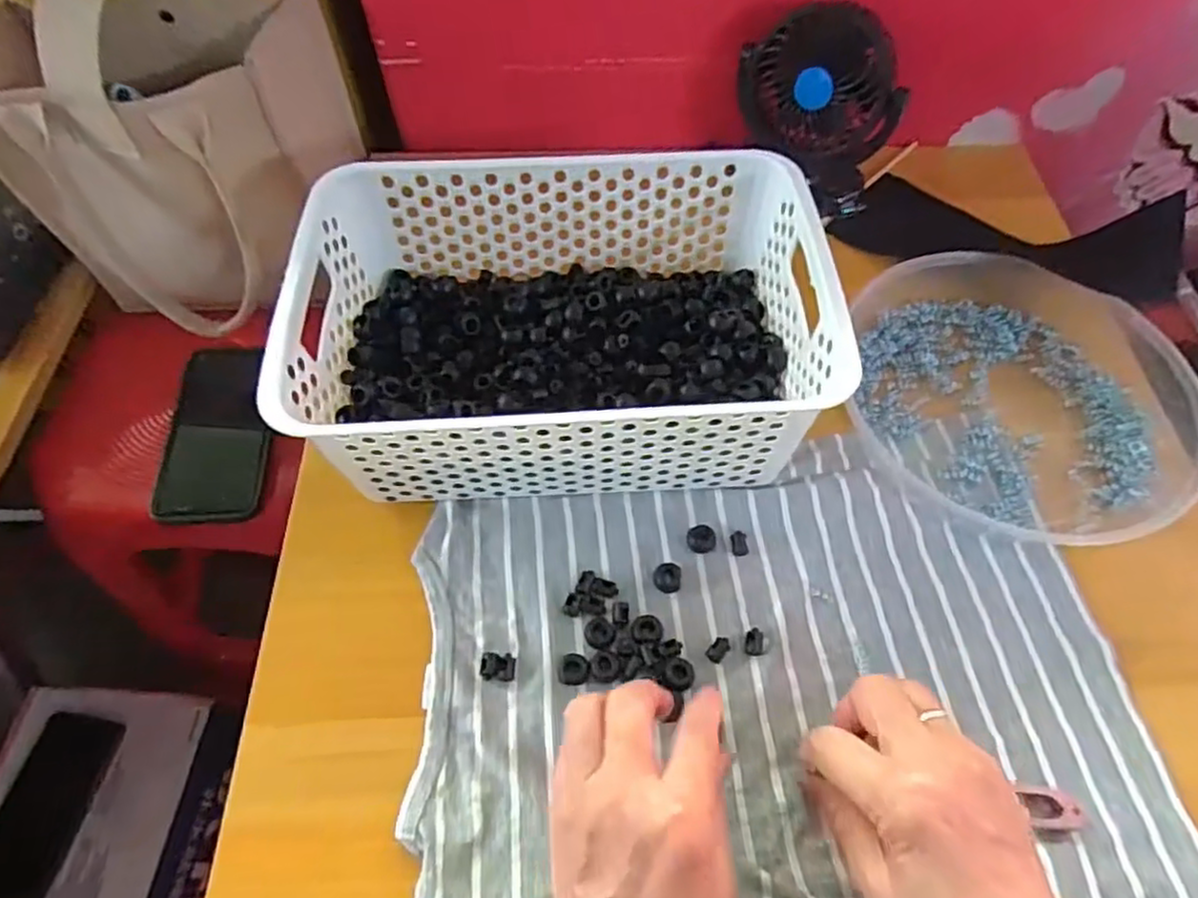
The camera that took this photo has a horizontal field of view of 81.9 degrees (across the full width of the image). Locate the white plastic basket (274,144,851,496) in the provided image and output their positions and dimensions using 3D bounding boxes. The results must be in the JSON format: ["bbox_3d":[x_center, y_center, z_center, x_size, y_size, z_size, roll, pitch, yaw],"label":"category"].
[{"bbox_3d":[-0.022,-0.075,0.442,0.300,0.113,0.199,-3,60,-2],"label":"white plastic basket"}]

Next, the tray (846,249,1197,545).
[{"bbox_3d":[0.283,-0.043,0.465,0.216,0.043,0.200,0,59,0],"label":"tray"}]

